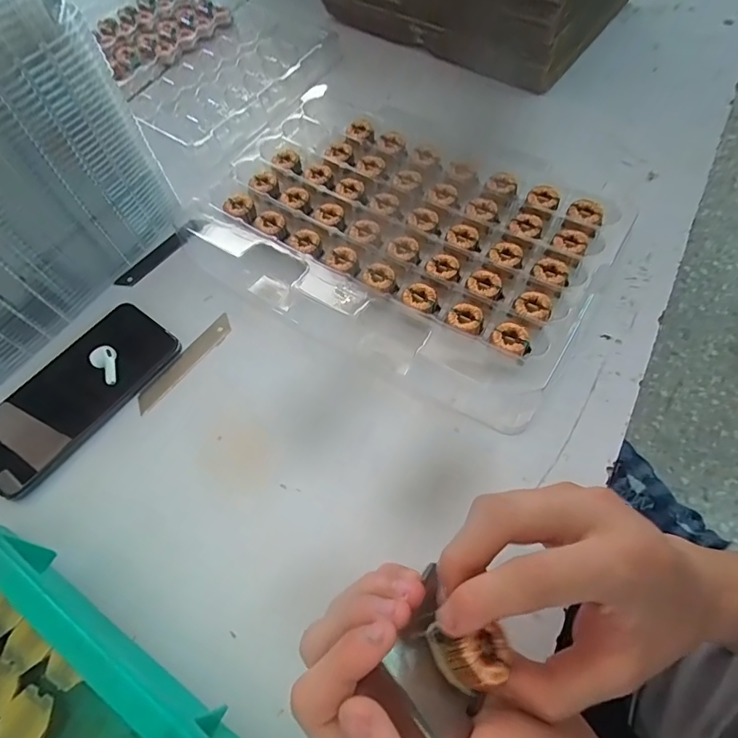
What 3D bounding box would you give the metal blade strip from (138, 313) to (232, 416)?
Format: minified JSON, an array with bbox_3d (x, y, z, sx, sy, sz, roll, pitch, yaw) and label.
[{"bbox_3d":[-0.149,-0.006,0.370,0.021,0.004,0.097,36,71,24],"label":"metal blade strip"}]

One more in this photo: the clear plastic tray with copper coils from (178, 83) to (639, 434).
[{"bbox_3d":[0.026,-0.125,0.399,0.340,0.033,0.236,29,69,16],"label":"clear plastic tray with copper coils"}]

